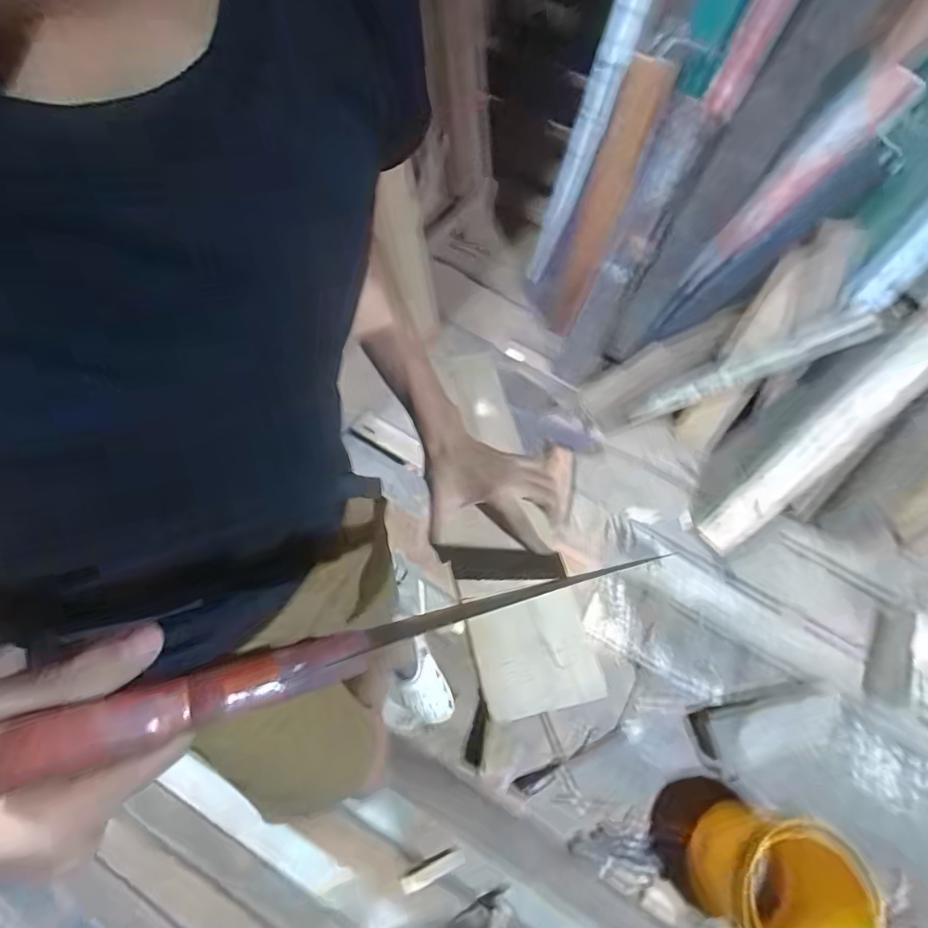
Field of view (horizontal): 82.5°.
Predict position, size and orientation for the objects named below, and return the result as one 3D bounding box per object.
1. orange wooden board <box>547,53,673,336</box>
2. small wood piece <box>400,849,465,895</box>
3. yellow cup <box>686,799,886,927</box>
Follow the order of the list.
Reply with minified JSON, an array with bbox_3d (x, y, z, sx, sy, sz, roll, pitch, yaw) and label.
[{"bbox_3d":[0.374,-0.697,1.482,0.121,0.700,0.019,38,43,24],"label":"orange wooden board"},{"bbox_3d":[-0.058,0.779,1.013,0.127,0.028,0.028,-7,62,-29],"label":"small wood piece"},{"bbox_3d":[0.662,0.890,1.085,0.299,0.212,0.285,15,66,1],"label":"yellow cup"}]

